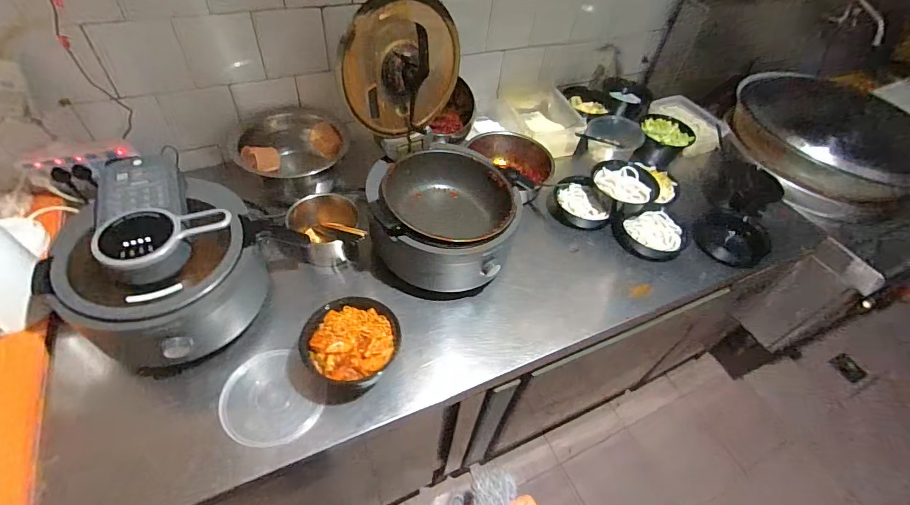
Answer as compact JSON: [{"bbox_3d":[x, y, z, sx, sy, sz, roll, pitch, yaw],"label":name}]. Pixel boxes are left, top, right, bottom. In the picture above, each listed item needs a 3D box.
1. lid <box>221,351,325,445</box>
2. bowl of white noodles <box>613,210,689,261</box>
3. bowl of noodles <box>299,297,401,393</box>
[{"bbox_3d":[-0.324,0.258,0.753,0.169,0.009,0.153,41,63,13],"label":"lid"},{"bbox_3d":[0.502,-0.049,1.098,0.184,0.058,0.157,33,53,21],"label":"bowl of white noodles"},{"bbox_3d":[-0.187,0.173,0.784,0.165,0.092,0.160,3,49,-4],"label":"bowl of noodles"}]

